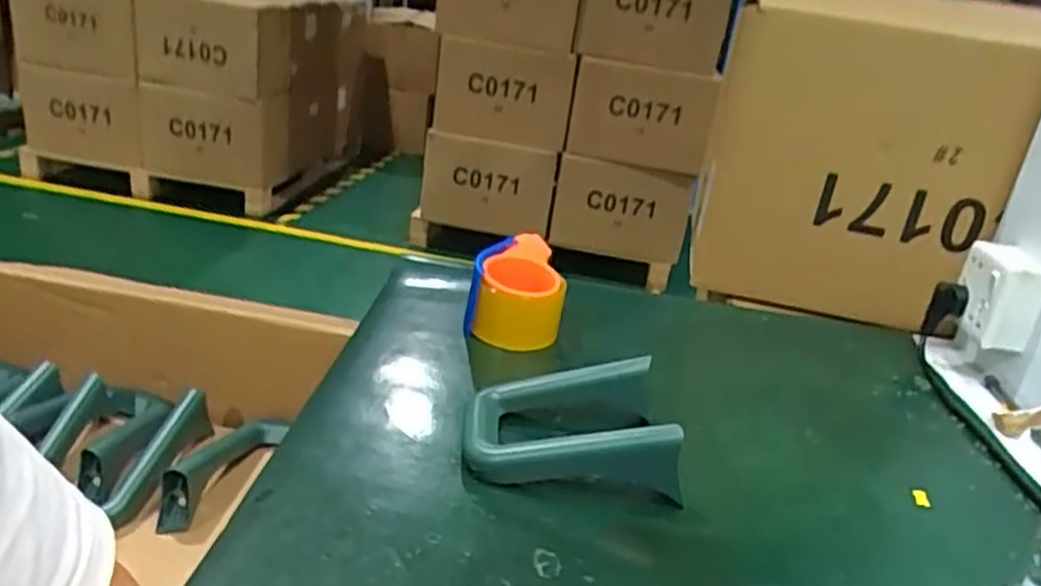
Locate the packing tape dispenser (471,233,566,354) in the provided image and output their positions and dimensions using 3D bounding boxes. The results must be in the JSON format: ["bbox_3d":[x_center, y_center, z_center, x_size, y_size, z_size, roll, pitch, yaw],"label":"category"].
[{"bbox_3d":[0.004,-0.003,0.783,0.091,0.078,0.125,12,24,12],"label":"packing tape dispenser"}]

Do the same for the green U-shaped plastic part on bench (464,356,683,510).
[{"bbox_3d":[0.036,0.102,0.583,0.158,0.057,0.121,4,24,-6],"label":"green U-shaped plastic part on bench"}]

